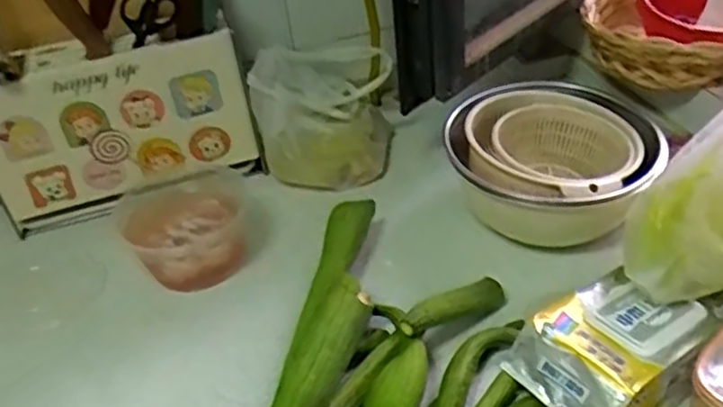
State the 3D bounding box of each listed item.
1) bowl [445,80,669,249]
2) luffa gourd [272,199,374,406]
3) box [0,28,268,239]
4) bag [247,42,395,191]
[{"bbox_3d":[0.239,-0.059,0.876,0.248,0.095,0.224,15,43,26],"label":"bowl"},{"bbox_3d":[-0.040,0.148,0.740,0.082,0.079,0.428,1,39,11],"label":"luffa gourd"},{"bbox_3d":[-0.339,-0.102,0.972,0.354,0.229,0.083,-19,40,-14],"label":"box"},{"bbox_3d":[-0.048,-0.148,1.038,0.172,0.177,0.231,3,39,12],"label":"bag"}]

